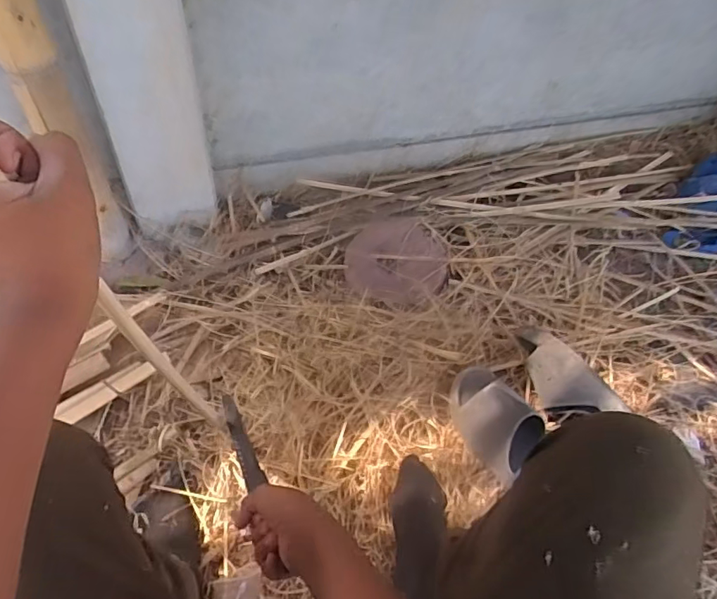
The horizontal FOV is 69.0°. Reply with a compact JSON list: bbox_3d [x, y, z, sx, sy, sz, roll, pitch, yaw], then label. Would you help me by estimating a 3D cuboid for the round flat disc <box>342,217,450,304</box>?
[{"bbox_3d":[0.078,-0.084,1.094,0.203,0.044,0.216,2,50,-3],"label":"round flat disc"}]

